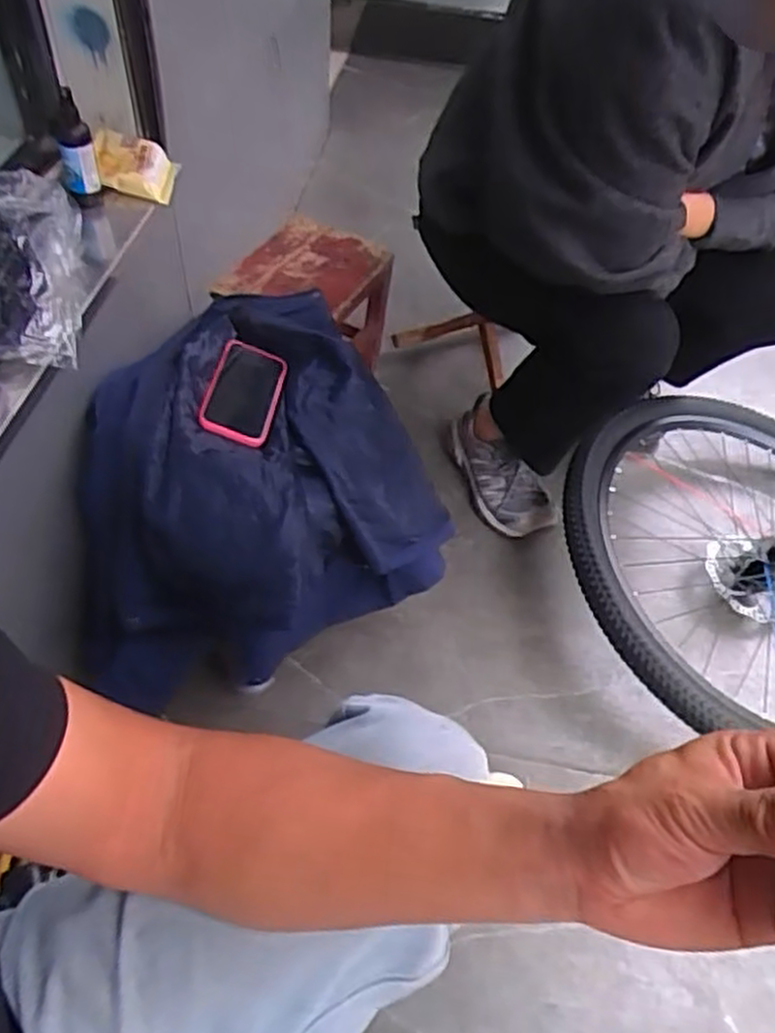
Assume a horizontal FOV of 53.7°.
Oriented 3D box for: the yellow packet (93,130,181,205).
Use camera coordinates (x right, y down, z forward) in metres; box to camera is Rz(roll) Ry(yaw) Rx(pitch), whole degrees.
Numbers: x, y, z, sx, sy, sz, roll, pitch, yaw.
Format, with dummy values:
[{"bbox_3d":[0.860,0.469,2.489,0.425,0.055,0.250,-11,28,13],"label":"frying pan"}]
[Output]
[{"bbox_3d":[-0.330,-0.453,0.989,0.110,0.034,0.079,14,88,12],"label":"yellow packet"}]

